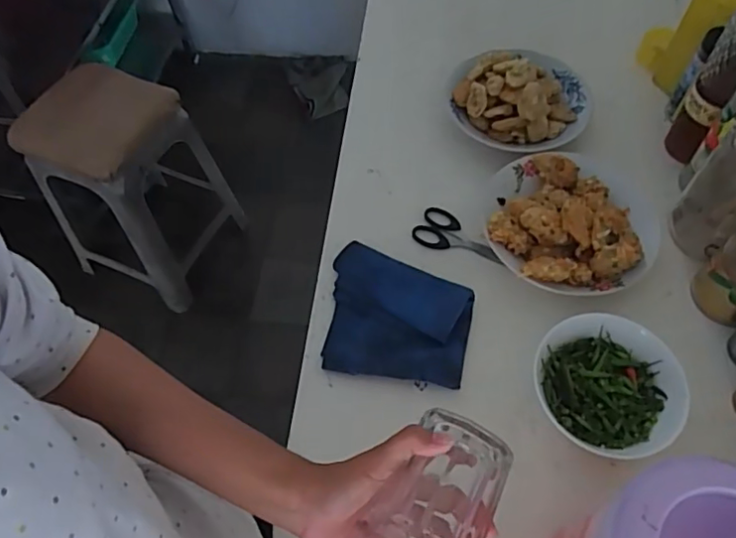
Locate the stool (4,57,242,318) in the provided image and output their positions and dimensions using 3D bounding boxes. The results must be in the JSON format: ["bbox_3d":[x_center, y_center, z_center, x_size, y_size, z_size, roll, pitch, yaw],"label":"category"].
[{"bbox_3d":[-0.557,-0.200,1.366,0.319,0.464,0.316,17,60,12],"label":"stool"}]

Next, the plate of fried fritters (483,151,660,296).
[{"bbox_3d":[0.244,-0.062,0.676,0.195,0.058,0.197,-1,58,1],"label":"plate of fried fritters"}]

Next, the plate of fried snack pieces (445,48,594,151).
[{"bbox_3d":[0.209,-0.240,0.777,0.189,0.067,0.184,11,59,8],"label":"plate of fried snack pieces"}]

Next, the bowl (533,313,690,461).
[{"bbox_3d":[0.244,0.119,0.578,0.141,0.041,0.137,-1,58,1],"label":"bowl"}]

